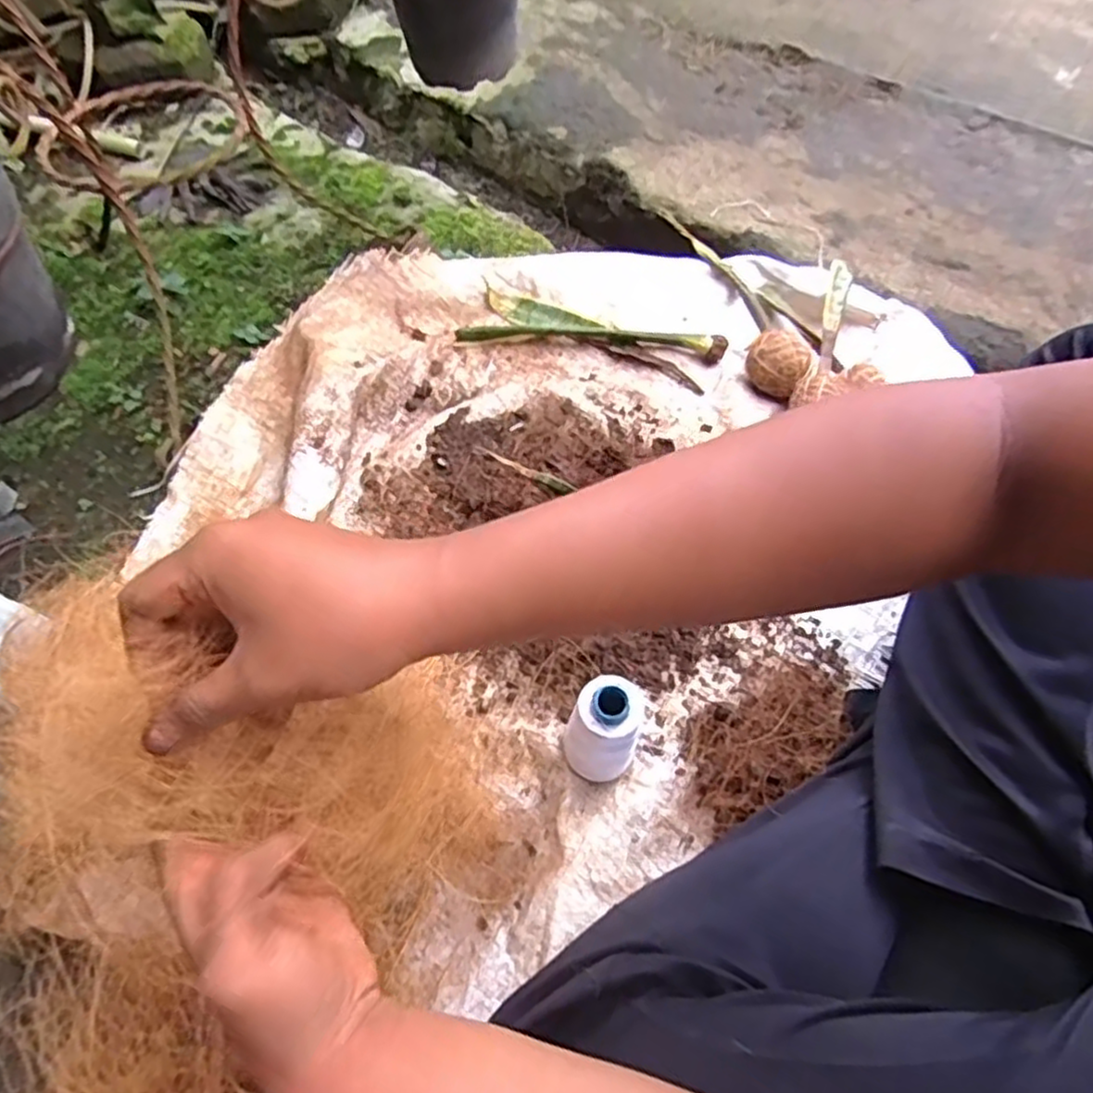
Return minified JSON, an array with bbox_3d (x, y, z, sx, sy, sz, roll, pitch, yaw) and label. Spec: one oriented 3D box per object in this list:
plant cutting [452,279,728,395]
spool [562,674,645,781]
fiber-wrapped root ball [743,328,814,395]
[{"bbox_3d":[0.051,-0.236,0.803,0.285,0.022,0.093,16,61,10],"label":"plant cutting"},{"bbox_3d":[0.043,0.137,0.524,0.046,0.109,0.049,0,60,0],"label":"spool"},{"bbox_3d":[0.247,-0.200,0.759,0.062,0.055,0.066,0,60,0],"label":"fiber-wrapped root ball"}]

